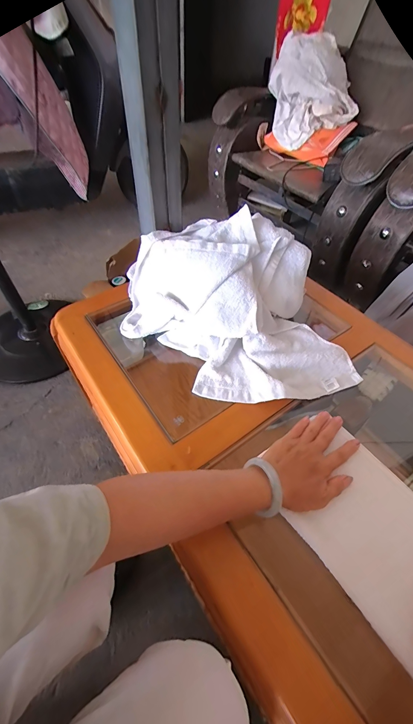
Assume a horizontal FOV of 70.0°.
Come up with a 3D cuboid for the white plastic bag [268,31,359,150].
[{"bbox_3d":[0.437,-1.114,1.236,0.300,0.326,0.230,-15,54,-14],"label":"white plastic bag"}]

